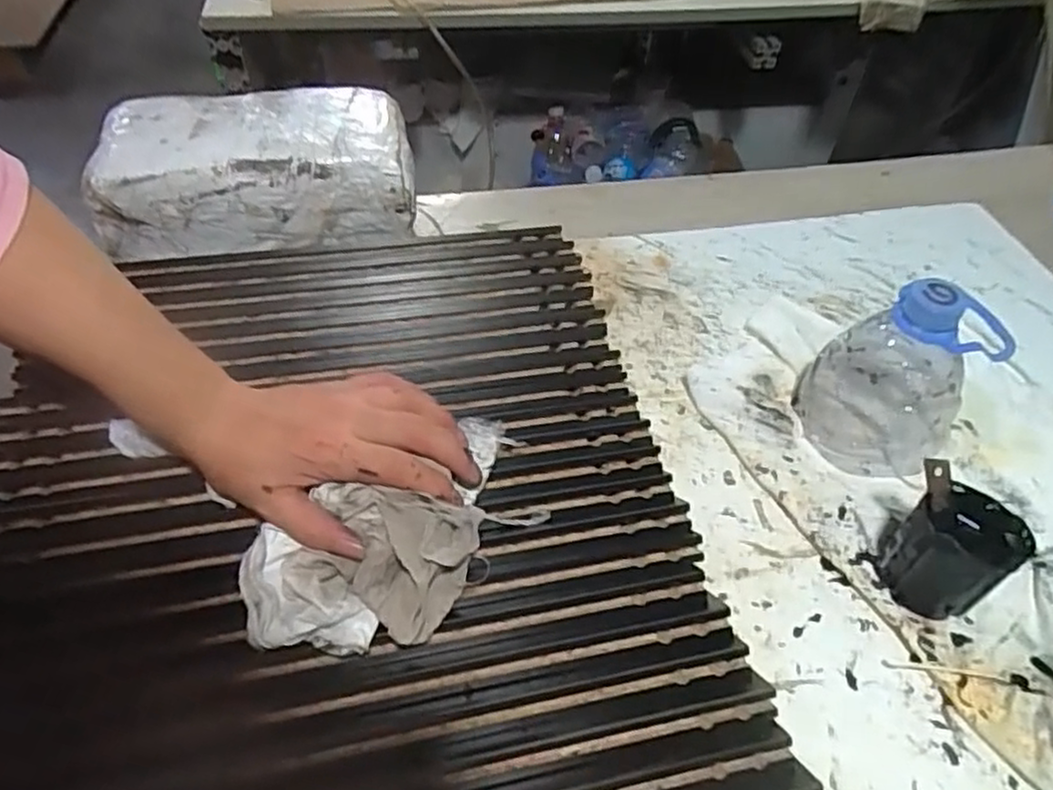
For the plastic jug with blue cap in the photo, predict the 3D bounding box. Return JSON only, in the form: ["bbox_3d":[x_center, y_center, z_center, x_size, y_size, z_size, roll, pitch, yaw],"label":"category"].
[{"bbox_3d":[0.239,-0.018,0.461,0.097,0.125,0.088,33,55,23],"label":"plastic jug with blue cap"}]

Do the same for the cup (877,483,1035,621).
[{"bbox_3d":[0.244,0.089,0.406,0.057,0.067,0.054,1,49,-1],"label":"cup"}]

